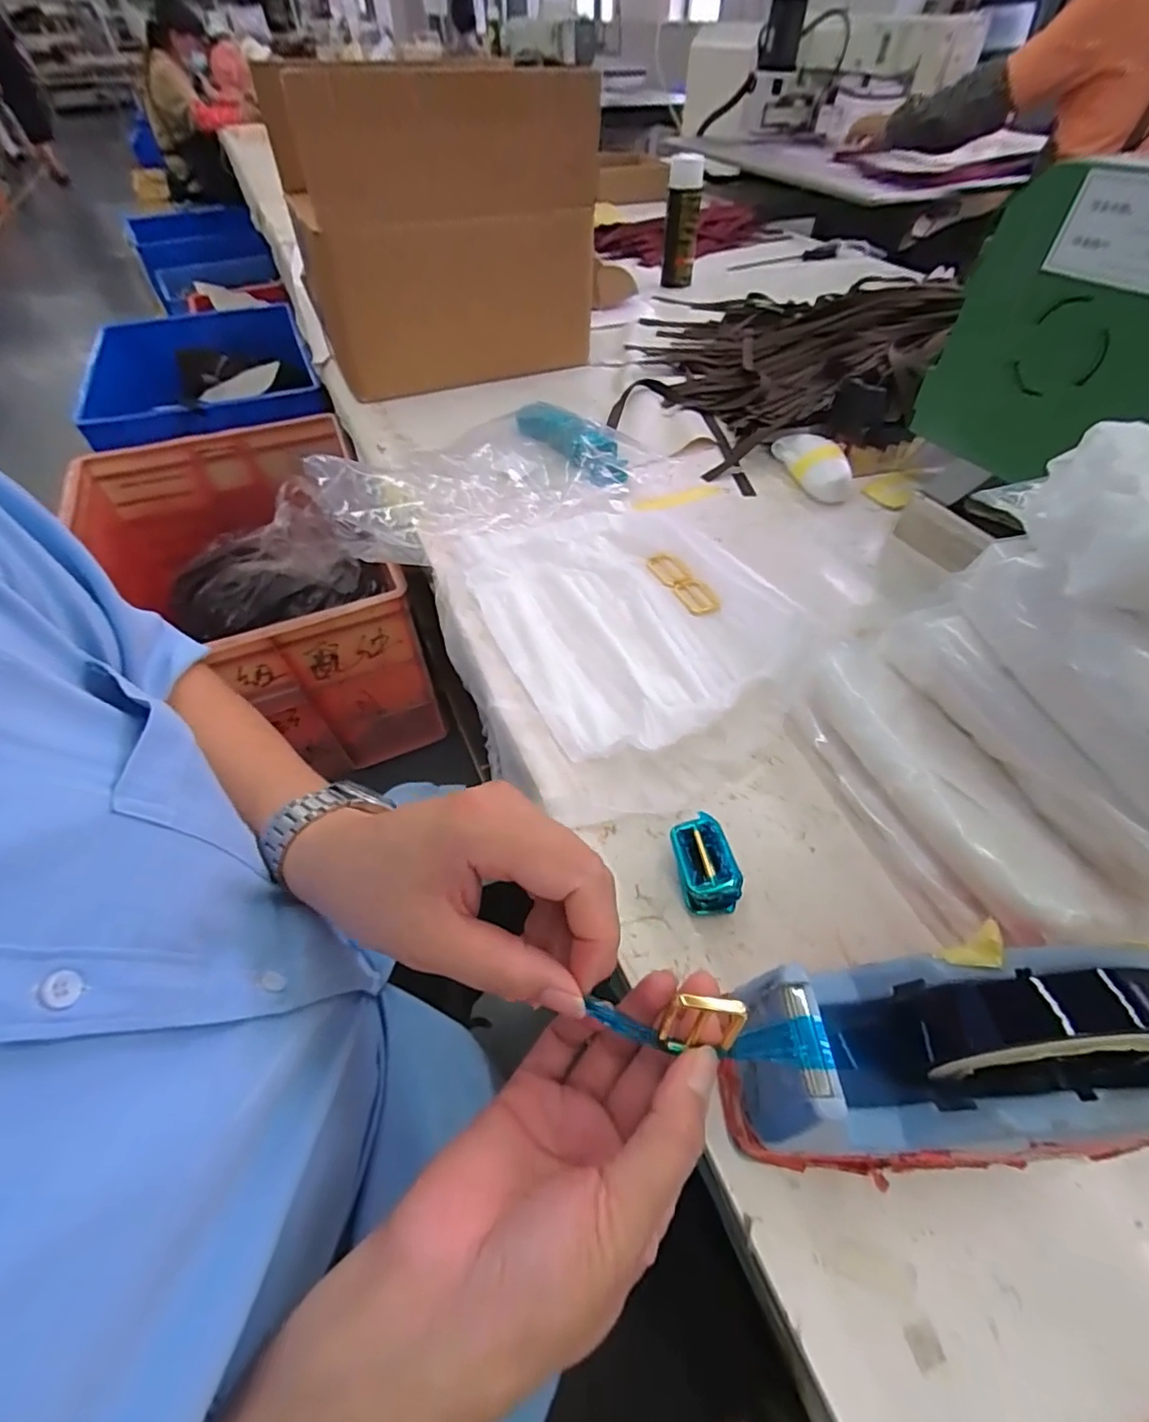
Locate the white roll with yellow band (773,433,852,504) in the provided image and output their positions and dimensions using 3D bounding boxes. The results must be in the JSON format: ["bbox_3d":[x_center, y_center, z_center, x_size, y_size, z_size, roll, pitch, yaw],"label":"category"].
[{"bbox_3d":[0.282,-0.289,0.664,0.052,0.038,0.111,-10,52,-7],"label":"white roll with yellow band"}]

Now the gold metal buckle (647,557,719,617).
[{"bbox_3d":[0.104,-0.123,0.547,0.029,0.010,0.097,-25,55,-18],"label":"gold metal buckle"}]

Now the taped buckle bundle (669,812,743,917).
[{"bbox_3d":[0.079,0.097,0.345,0.034,0.042,0.048,-8,51,-4],"label":"taped buckle bundle"}]

